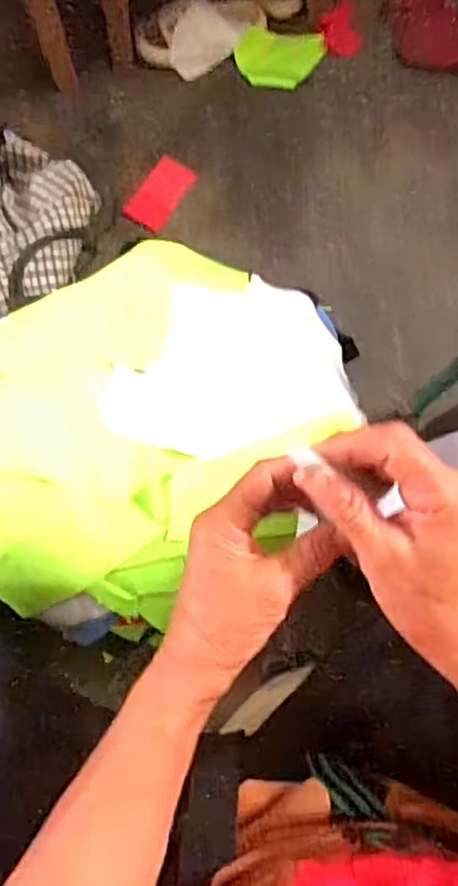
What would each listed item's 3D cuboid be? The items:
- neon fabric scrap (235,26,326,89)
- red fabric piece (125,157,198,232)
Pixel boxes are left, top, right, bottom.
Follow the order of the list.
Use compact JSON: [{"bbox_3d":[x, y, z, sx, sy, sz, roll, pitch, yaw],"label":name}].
[{"bbox_3d":[0.092,-0.682,1.171,0.155,0.020,0.115,0,73,0],"label":"neon fabric scrap"},{"bbox_3d":[-0.112,-0.411,1.095,0.065,0.018,0.129,30,75,9],"label":"red fabric piece"}]

